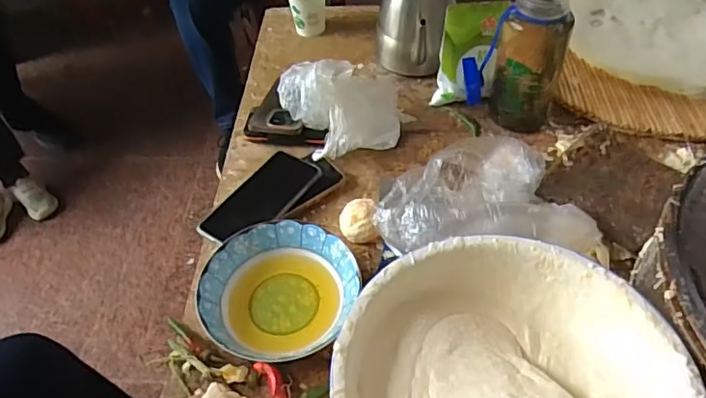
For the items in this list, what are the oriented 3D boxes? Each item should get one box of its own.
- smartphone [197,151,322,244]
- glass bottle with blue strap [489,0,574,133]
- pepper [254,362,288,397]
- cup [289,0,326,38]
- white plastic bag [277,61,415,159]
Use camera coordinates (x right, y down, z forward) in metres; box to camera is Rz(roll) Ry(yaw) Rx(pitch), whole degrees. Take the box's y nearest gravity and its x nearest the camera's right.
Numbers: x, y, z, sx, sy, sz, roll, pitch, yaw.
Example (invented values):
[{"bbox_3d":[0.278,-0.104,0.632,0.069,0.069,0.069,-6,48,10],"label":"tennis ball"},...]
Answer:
[{"bbox_3d":[-0.121,-0.001,0.706,0.082,0.014,0.162,24,54,23],"label":"smartphone"},{"bbox_3d":[0.235,-0.184,0.725,0.088,0.173,0.084,13,51,15],"label":"glass bottle with blue strap"},{"bbox_3d":[-0.082,0.182,0.552,0.018,0.018,0.052,-28,53,-19],"label":"pepper"},{"bbox_3d":[-0.077,-0.337,0.972,0.064,0.093,0.066,-2,49,2],"label":"cup"},{"bbox_3d":[-0.008,-0.131,0.771,0.183,0.089,0.138,-5,49,-1],"label":"white plastic bag"}]

